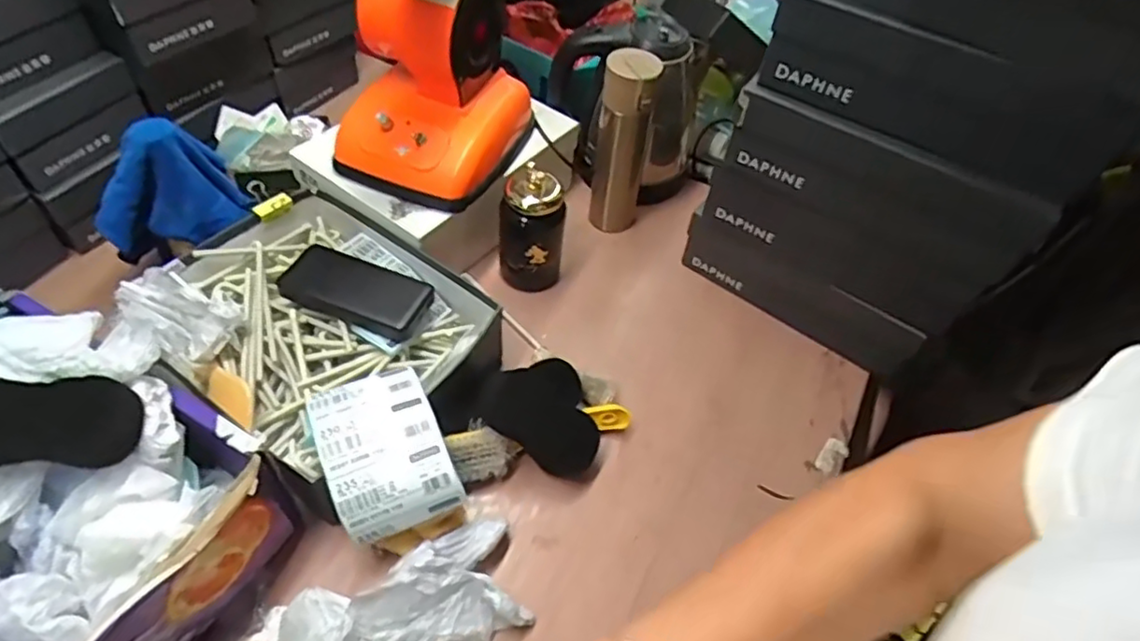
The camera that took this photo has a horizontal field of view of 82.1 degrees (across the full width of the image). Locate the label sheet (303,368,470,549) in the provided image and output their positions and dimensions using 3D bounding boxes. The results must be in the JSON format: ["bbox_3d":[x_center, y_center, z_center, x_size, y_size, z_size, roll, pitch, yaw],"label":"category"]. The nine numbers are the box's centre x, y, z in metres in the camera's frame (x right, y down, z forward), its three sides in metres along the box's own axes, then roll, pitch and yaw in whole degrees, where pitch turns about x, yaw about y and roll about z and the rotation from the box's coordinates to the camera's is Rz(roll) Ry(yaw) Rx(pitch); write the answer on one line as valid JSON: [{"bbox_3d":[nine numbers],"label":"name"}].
[{"bbox_3d":[-0.170,0.120,0.605,0.106,0.066,0.149,-20,57,-19],"label":"label sheet"}]

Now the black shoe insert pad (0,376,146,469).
[{"bbox_3d":[-0.385,0.073,0.473,0.127,0.007,0.062,6,82,-22],"label":"black shoe insert pad"}]

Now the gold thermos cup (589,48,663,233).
[{"bbox_3d":[0.066,-0.219,0.837,0.063,0.236,0.068,3,52,-3],"label":"gold thermos cup"}]

